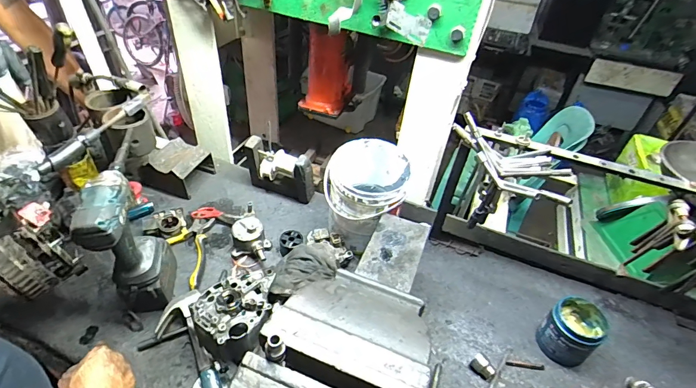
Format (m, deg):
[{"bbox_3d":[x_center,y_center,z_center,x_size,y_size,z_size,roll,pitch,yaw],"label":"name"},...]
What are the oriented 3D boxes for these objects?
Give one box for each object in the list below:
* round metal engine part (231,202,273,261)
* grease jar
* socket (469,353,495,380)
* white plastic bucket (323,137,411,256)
[{"bbox_3d":[-0.219,0.092,0.858,0.081,0.060,0.144,-4,44,-11],"label":"round metal engine part"},{"bbox_3d":[0.422,0.263,0.723,0.087,0.095,0.085,4,43,-3],"label":"grease jar"},{"bbox_3d":[0.245,0.313,0.688,0.027,0.025,0.040,-29,54,-33],"label":"socket"},{"bbox_3d":[0.036,-0.003,0.862,0.165,0.179,0.195,10,43,3],"label":"white plastic bucket"}]

